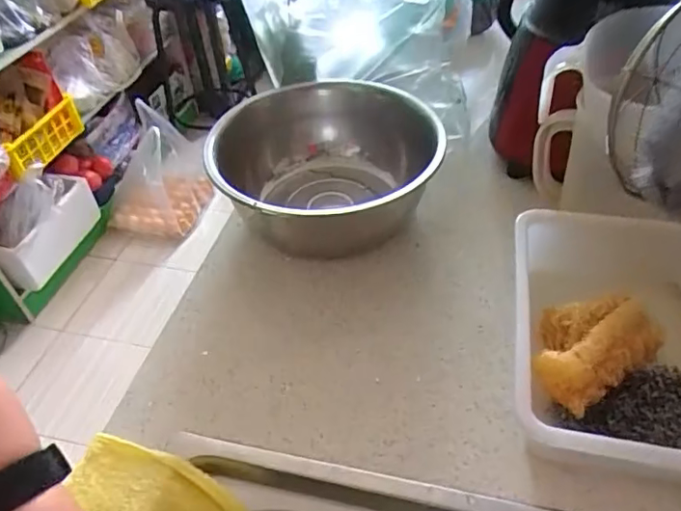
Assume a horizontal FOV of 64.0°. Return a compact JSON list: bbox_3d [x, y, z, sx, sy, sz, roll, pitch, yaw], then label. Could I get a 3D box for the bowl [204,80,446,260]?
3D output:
[{"bbox_3d":[-0.023,-0.101,0.657,0.250,0.116,0.260,-2,45,2],"label":"bowl"}]

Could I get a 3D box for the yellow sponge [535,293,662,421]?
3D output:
[{"bbox_3d":[0.211,0.084,0.486,0.114,0.064,0.087,-26,49,-21],"label":"yellow sponge"}]

